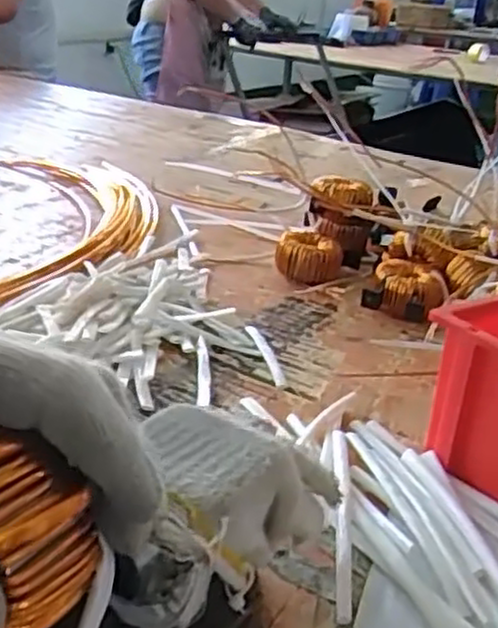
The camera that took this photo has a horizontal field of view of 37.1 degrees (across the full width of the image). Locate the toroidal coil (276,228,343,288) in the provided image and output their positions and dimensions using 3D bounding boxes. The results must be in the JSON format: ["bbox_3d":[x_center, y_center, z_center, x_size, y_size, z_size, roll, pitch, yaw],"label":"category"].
[{"bbox_3d":[0.068,-0.062,0.828,0.075,0.046,0.071,6,25,4],"label":"toroidal coil"}]

